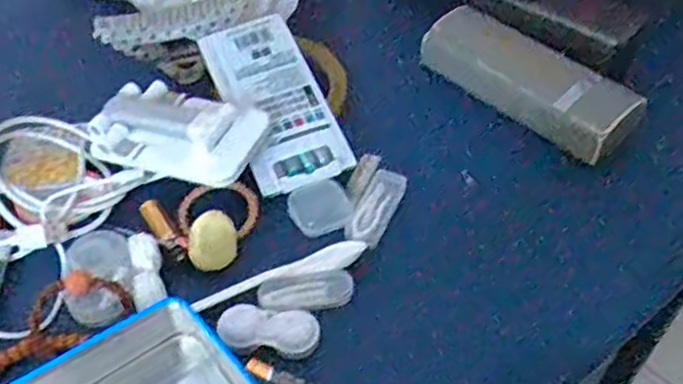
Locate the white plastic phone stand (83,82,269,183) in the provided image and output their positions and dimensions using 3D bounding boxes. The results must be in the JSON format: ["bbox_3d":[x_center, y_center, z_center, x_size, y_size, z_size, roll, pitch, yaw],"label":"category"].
[{"bbox_3d":[-0.108,-0.043,0.442,0.107,0.019,0.065,18,48,18],"label":"white plastic phone stand"}]

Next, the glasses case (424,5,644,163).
[{"bbox_3d":[0.141,-0.085,0.510,0.059,0.038,0.175,-30,52,-26],"label":"glasses case"}]

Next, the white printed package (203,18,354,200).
[{"bbox_3d":[-0.047,-0.066,0.475,0.063,0.013,0.149,-19,61,-17],"label":"white printed package"}]

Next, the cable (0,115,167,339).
[{"bbox_3d":[-0.196,0.004,0.404,0.127,0.029,0.142,19,49,18],"label":"cable"}]

